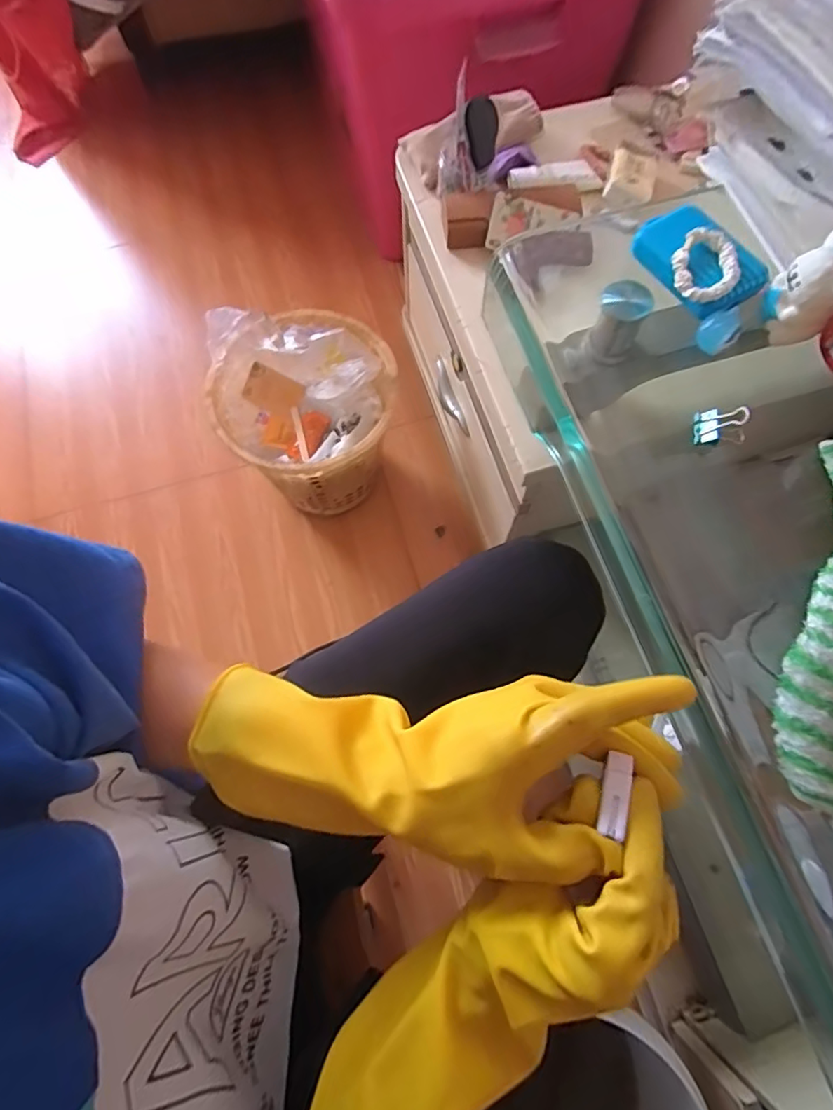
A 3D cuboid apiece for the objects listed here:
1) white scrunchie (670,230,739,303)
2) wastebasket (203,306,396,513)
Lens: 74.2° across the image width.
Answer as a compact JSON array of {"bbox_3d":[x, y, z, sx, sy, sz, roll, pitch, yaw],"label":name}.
[{"bbox_3d":[0.222,-0.222,0.423,0.048,0.015,0.056,27,73,10],"label":"white scrunchie"},{"bbox_3d":[-0.154,-0.198,0.845,0.246,0.260,0.246,0,70,1],"label":"wastebasket"}]

